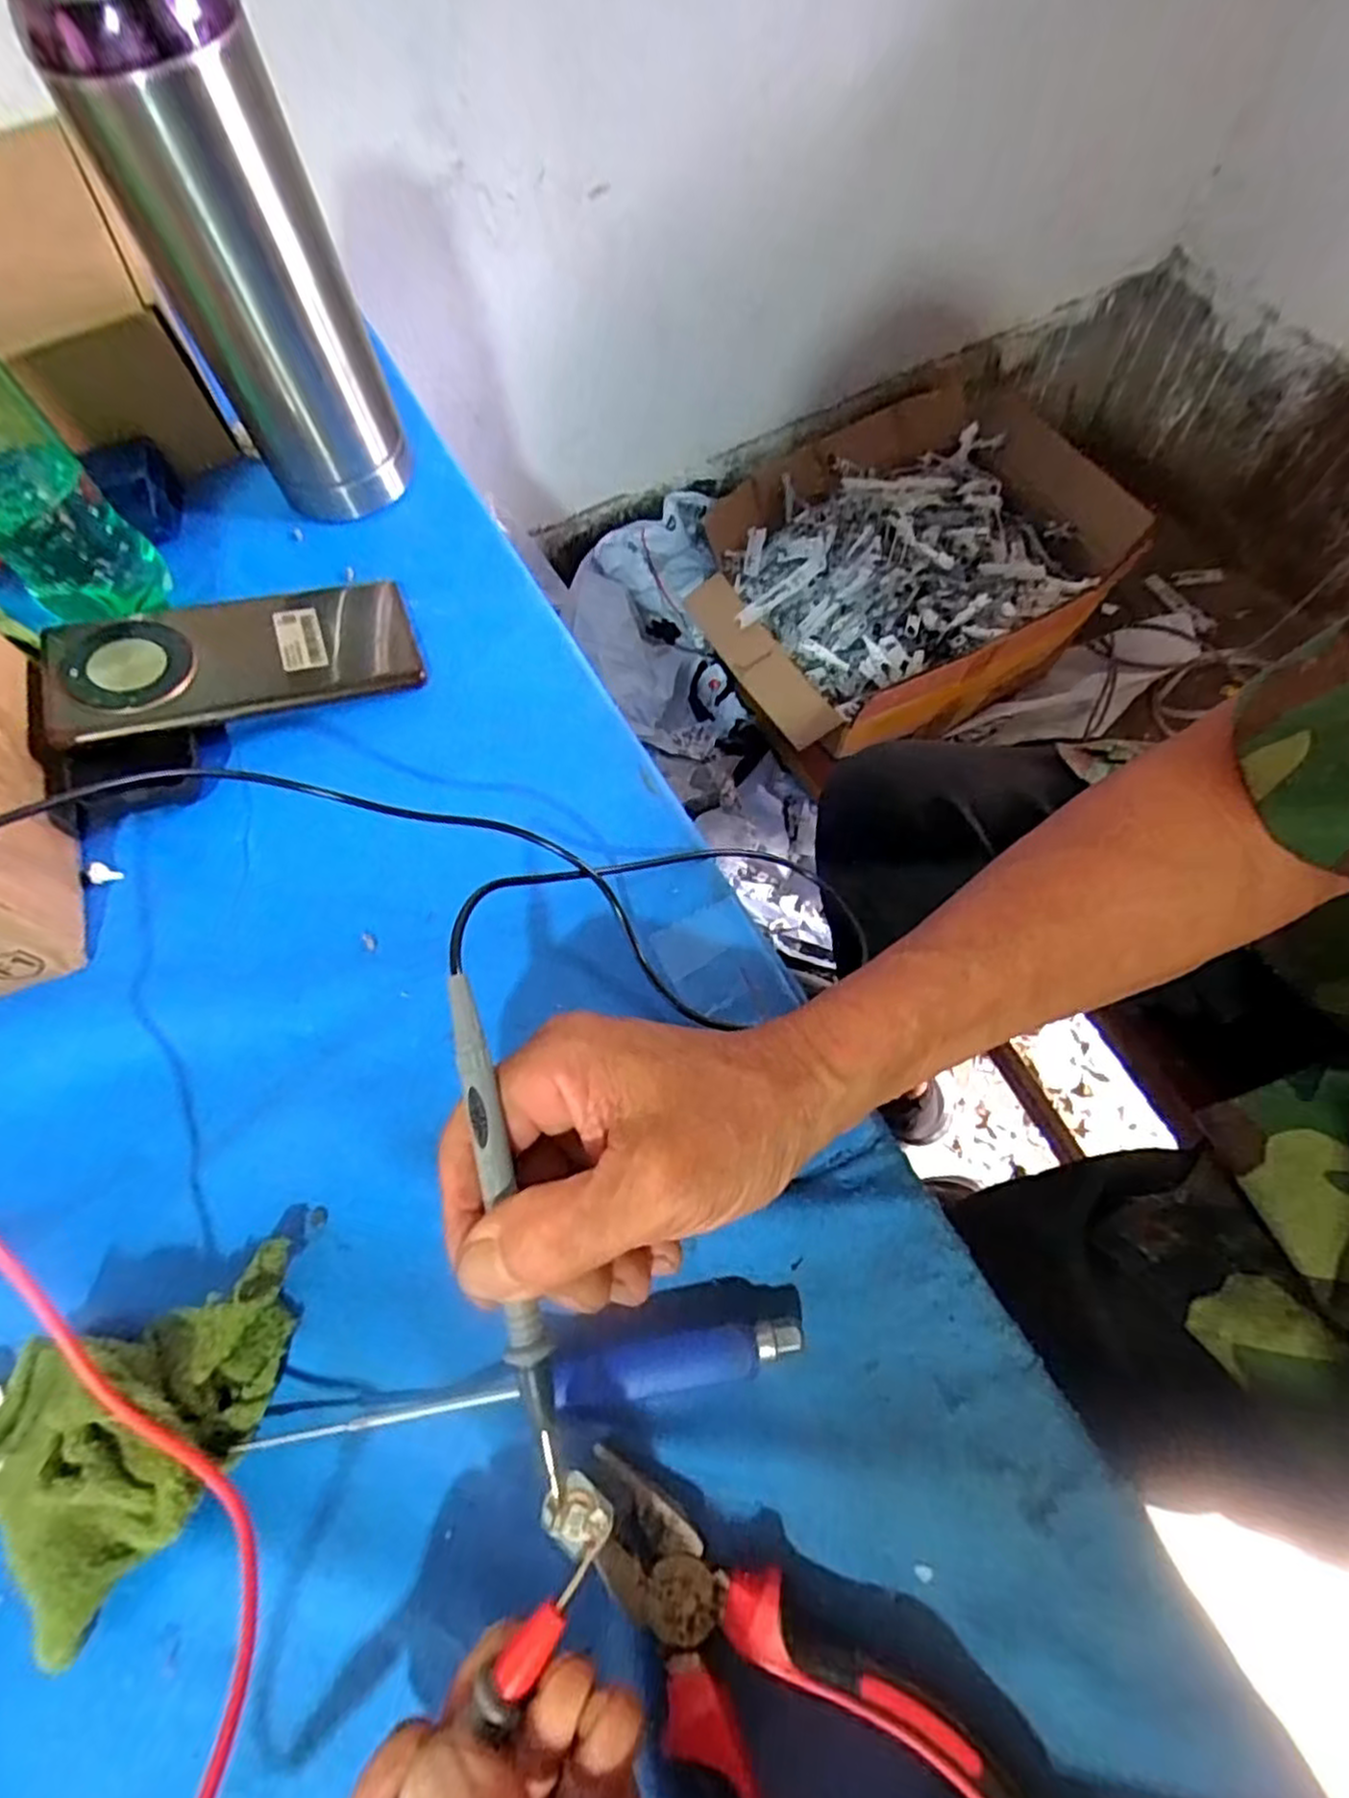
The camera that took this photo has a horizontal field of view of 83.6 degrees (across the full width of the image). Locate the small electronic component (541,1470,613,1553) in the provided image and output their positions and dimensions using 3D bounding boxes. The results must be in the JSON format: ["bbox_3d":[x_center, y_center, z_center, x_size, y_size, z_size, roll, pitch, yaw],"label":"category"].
[{"bbox_3d":[-0.027,0.171,0.209,0.017,0.004,0.015,40,74,19],"label":"small electronic component"}]

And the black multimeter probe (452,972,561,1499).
[{"bbox_3d":[-0.049,0.094,0.221,0.010,0.007,0.144,-12,81,-4],"label":"black multimeter probe"}]

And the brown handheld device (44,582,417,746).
[{"bbox_3d":[-0.216,-0.122,0.375,0.163,0.015,0.074,-15,71,-18],"label":"brown handheld device"}]

